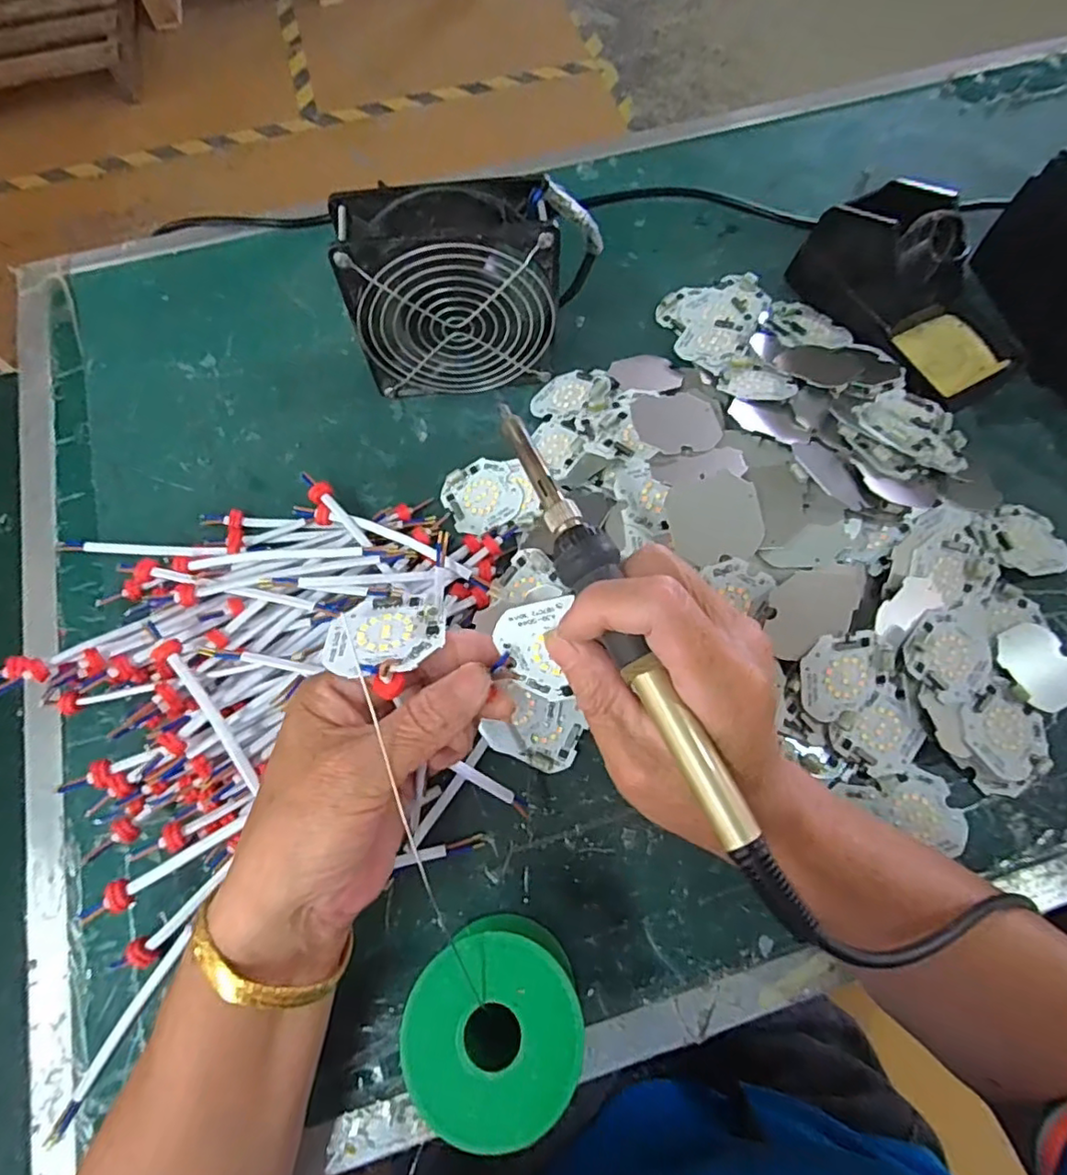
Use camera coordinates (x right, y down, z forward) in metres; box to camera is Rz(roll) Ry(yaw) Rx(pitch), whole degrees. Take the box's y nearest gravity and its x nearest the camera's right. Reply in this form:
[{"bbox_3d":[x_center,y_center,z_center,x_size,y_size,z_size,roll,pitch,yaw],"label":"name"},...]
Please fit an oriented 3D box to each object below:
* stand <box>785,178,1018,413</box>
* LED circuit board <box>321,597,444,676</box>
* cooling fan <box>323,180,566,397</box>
[{"bbox_3d":[0.249,-0.194,0.397,0.080,0.077,0.150,-22,72,-7],"label":"stand"},{"bbox_3d":[-0.059,0.019,0.243,0.046,0.004,0.042,-7,37,-1],"label":"LED circuit board"},{"bbox_3d":[-0.046,-0.173,0.368,0.115,0.119,0.048,-6,71,-2],"label":"cooling fan"}]

